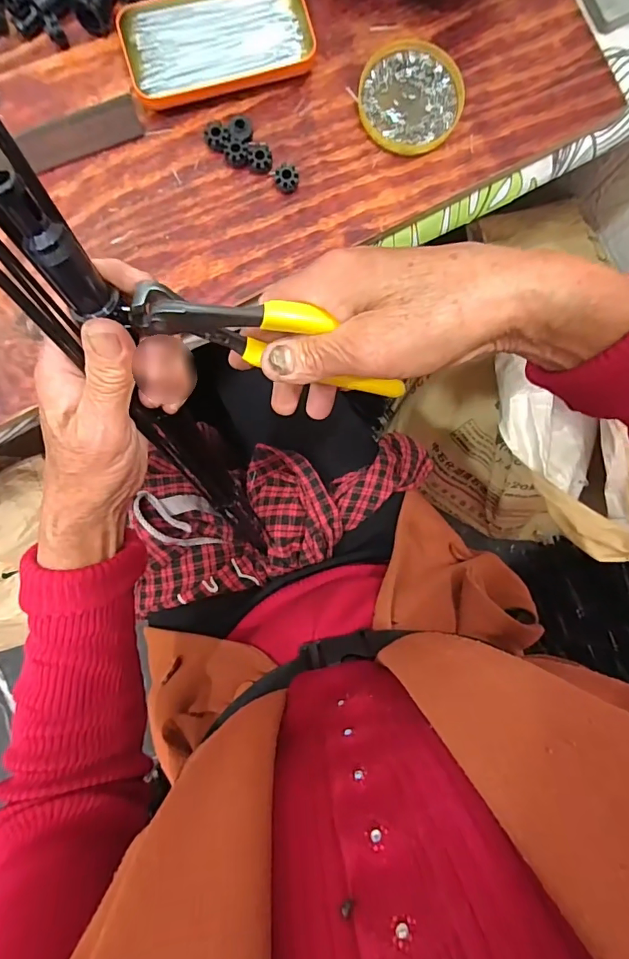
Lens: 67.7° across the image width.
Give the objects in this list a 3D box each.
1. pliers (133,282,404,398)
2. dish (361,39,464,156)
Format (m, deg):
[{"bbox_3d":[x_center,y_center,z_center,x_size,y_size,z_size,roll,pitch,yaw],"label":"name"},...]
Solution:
[{"bbox_3d":[-0.007,-0.070,0.247,0.160,0.058,0.015,10,86,-33],"label":"pliers"},{"bbox_3d":[0.077,-0.309,0.377,0.081,0.012,0.084,0,87,-2],"label":"dish"}]

